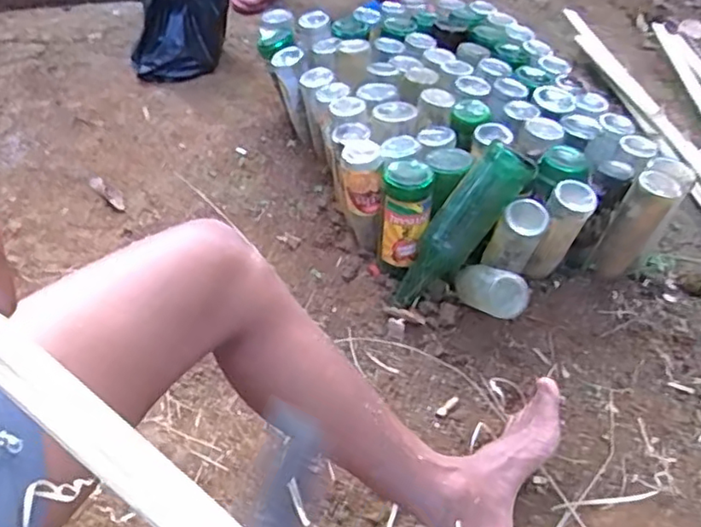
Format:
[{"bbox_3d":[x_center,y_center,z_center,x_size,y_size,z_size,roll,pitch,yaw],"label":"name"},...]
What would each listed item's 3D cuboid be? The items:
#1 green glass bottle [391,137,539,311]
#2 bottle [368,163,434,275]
[{"bbox_3d":[0.148,-0.043,0.863,0.070,0.264,0.067,15,27,-51],"label":"green glass bottle"},{"bbox_3d":[0.074,-0.062,0.899,0.070,0.179,0.068,10,46,4],"label":"bottle"}]

